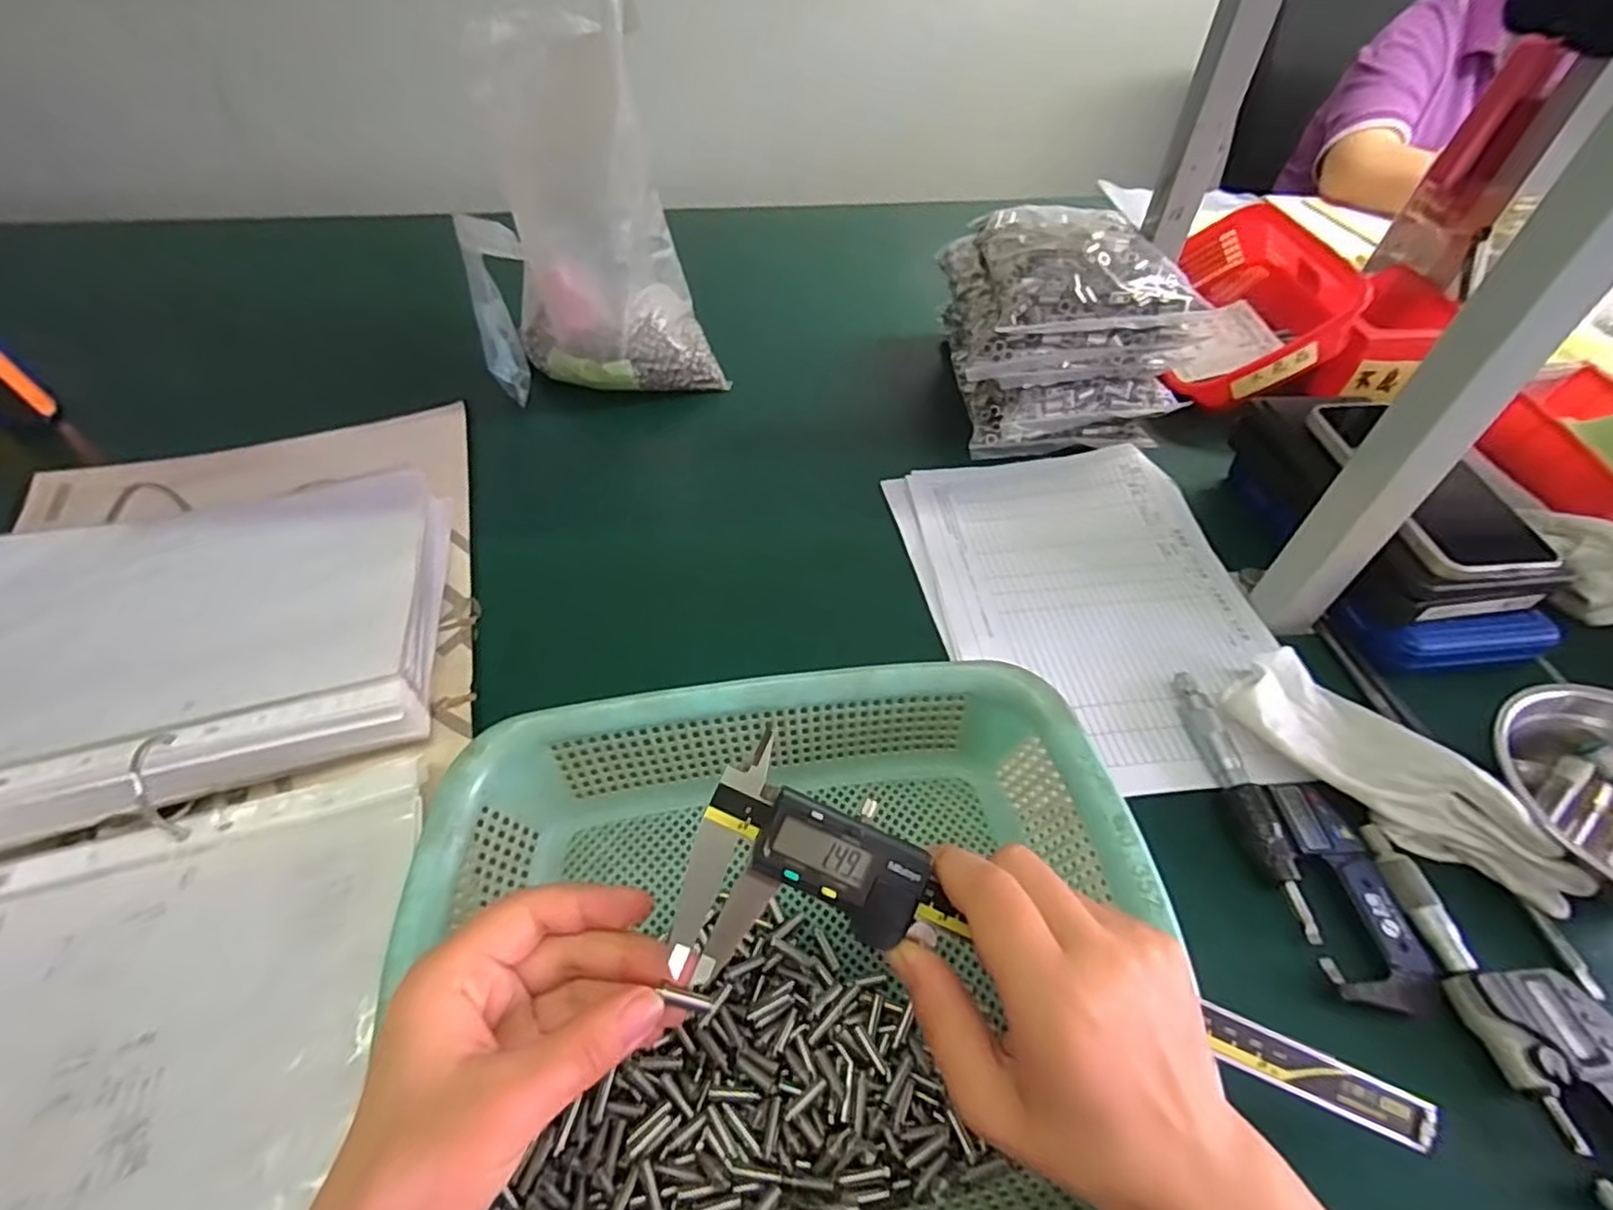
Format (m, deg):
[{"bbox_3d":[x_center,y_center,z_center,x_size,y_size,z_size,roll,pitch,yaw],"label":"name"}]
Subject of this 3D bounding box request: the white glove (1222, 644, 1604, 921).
[{"bbox_3d":[0.318,0.092,0.366,0.063,0.036,0.169,-25,54,-20],"label":"white glove"}]

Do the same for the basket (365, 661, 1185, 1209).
[{"bbox_3d":[-0.006,0.147,0.292,0.291,0.089,0.222,-7,50,-7],"label":"basket"}]

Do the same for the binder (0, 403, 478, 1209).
[{"bbox_3d":[-0.366,0.078,0.388,0.307,0.055,0.590,-13,51,-11],"label":"binder"}]

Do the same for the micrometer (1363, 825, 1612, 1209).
[{"bbox_3d":[0.325,0.179,0.309,0.050,0.018,0.159,-11,51,-10],"label":"micrometer"}]

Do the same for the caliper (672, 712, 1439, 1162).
[{"bbox_3d":[0.083,0.146,0.237,0.274,0.012,0.077,30,83,-2],"label":"caliper"}]

